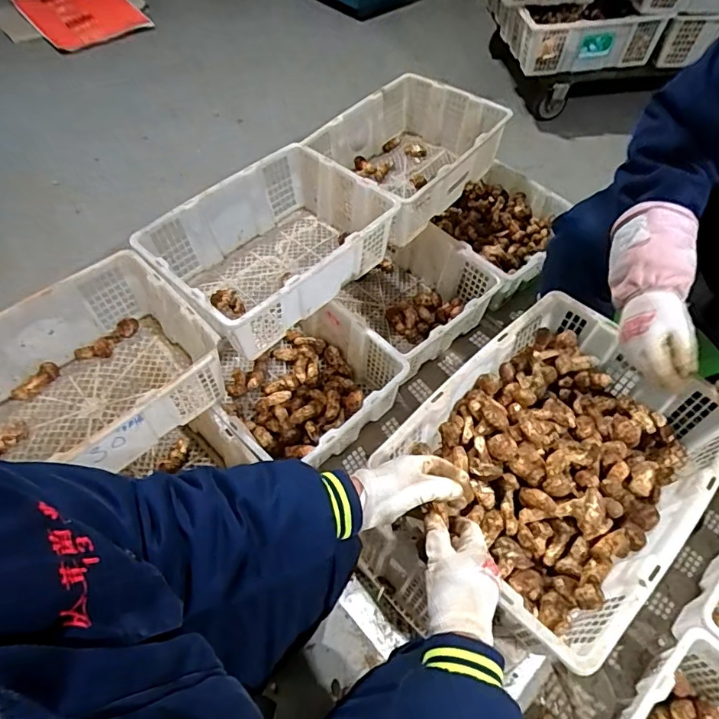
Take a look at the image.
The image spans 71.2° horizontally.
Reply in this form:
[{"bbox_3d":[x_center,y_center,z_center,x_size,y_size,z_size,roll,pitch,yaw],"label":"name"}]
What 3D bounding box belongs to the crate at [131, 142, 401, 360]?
[{"bbox_3d":[-0.190,-0.248,1.145,0.495,0.190,0.359,-38,64,-23],"label":"crate"}]

